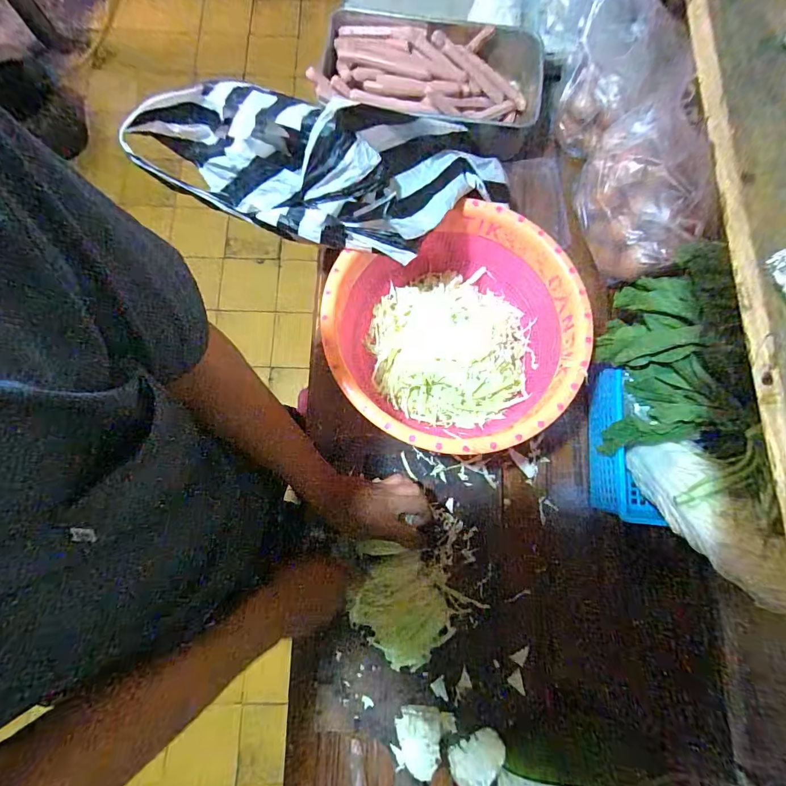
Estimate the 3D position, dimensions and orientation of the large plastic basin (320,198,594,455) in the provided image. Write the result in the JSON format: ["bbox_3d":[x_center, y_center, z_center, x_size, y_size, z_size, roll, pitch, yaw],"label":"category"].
[{"bbox_3d":[0.079,-0.071,0.555,0.312,0.128,0.296,0,78,-1],"label":"large plastic basin"}]

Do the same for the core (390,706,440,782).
[{"bbox_3d":[0.028,0.424,0.501,0.052,0.036,0.073,8,78,0],"label":"core"}]

